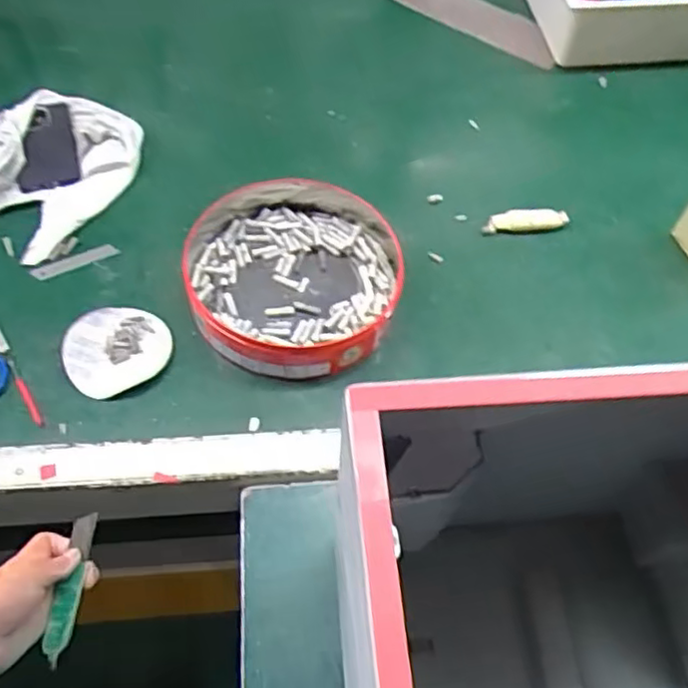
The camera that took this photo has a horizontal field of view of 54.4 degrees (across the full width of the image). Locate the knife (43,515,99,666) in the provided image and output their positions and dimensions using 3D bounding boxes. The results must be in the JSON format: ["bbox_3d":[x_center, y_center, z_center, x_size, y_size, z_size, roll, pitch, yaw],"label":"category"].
[{"bbox_3d":[-0.222,0.199,0.545,0.018,0.019,0.116,6,69,2],"label":"knife"}]

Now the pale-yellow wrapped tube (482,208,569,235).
[{"bbox_3d":[0.241,-0.165,0.893,0.111,0.018,0.030,-2,59,-4],"label":"pale-yellow wrapped tube"}]

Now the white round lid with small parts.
[{"bbox_3d":[-0.259,0.005,0.763,0.117,0.015,0.107,1,58,-2],"label":"white round lid with small parts"}]

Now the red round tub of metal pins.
[{"bbox_3d":[-0.057,-0.082,0.811,0.254,0.054,0.274,1,58,-2],"label":"red round tub of metal pins"}]

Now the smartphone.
[{"bbox_3d":[-0.404,-0.269,0.908,0.074,0.010,0.140,-13,71,-6],"label":"smartphone"}]

